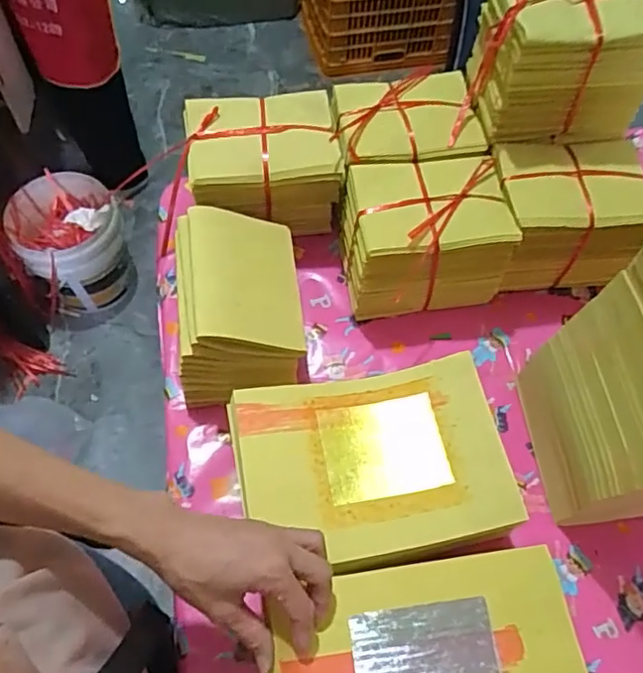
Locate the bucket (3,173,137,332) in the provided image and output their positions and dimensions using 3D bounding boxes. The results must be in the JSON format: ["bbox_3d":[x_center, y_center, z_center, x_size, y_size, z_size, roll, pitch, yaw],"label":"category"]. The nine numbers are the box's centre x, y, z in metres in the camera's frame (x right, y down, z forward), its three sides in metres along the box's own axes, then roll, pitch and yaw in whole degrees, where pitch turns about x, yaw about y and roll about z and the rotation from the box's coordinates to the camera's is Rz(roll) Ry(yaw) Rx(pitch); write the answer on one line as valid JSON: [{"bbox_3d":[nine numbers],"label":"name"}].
[{"bbox_3d":[-0.613,-0.211,1.510,0.243,0.309,0.254,1,61,-1],"label":"bucket"}]

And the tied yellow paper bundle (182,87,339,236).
[{"bbox_3d":[-0.068,-0.198,0.700,0.162,0.120,0.113,-7,61,-5],"label":"tied yellow paper bundle"}]

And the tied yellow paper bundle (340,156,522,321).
[{"bbox_3d":[0.113,-0.111,0.679,0.165,0.136,0.124,-8,61,-6],"label":"tied yellow paper bundle"}]

